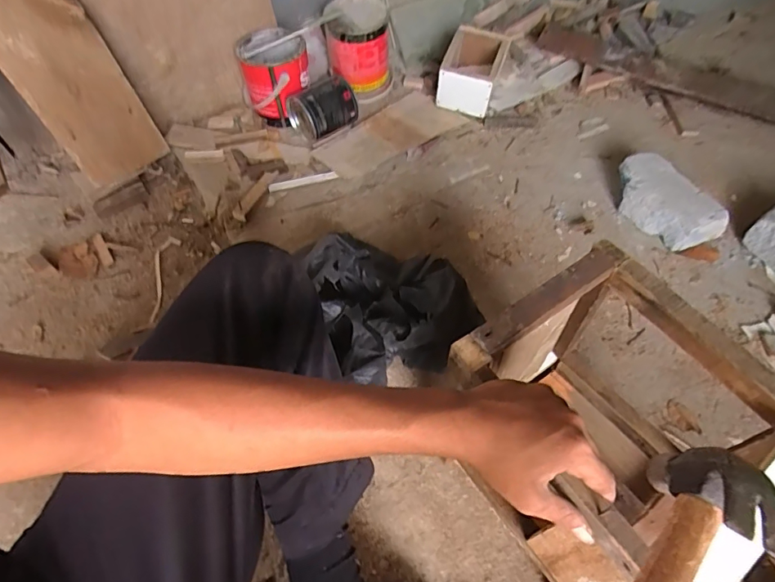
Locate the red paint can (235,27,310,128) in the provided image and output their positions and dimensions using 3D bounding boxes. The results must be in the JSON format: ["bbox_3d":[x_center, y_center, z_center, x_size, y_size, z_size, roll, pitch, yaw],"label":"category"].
[{"bbox_3d":[-0.249,-0.484,1.070,0.146,0.142,0.152,-13,57,-8],"label":"red paint can"}]

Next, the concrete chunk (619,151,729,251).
[{"bbox_3d":[0.545,-0.175,0.922,0.119,0.073,0.212,-29,61,-18],"label":"concrete chunk"}]

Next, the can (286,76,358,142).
[{"bbox_3d":[-0.141,-0.408,1.054,0.134,0.093,0.103,-33,62,-19],"label":"can"}]

